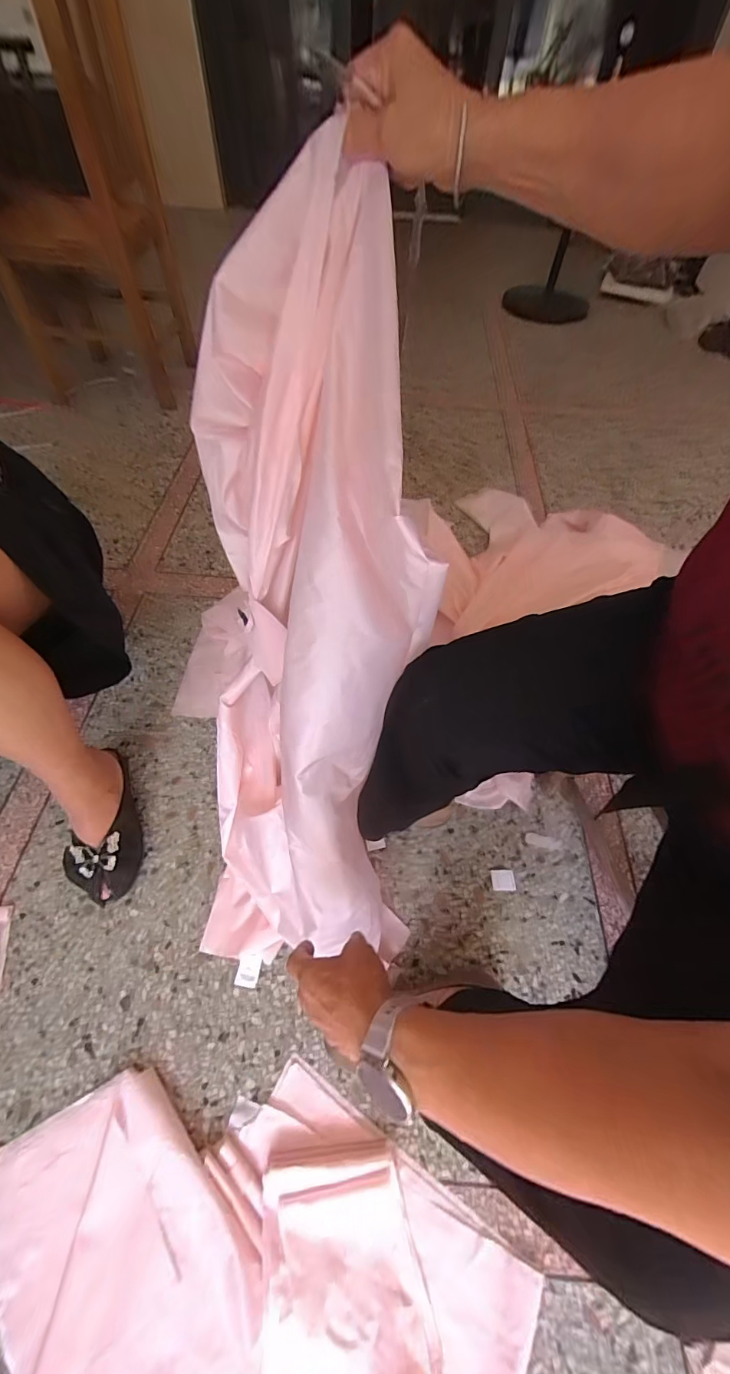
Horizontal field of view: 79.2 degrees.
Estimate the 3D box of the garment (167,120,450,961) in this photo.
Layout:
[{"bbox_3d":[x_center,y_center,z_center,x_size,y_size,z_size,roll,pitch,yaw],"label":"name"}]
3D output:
[{"bbox_3d":[-0.073,-0.034,0.523,0.245,0.837,0.195,5,18,0],"label":"garment"}]

